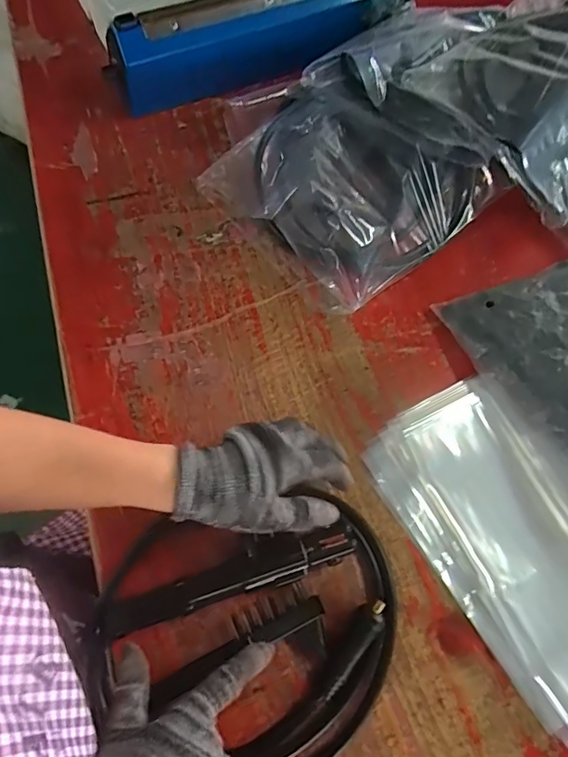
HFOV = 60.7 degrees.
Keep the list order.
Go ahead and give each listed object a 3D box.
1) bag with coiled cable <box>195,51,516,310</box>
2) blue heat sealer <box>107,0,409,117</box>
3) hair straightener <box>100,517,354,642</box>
[{"bbox_3d":[0.066,-0.229,0.541,0.244,0.057,0.266,-41,76,-17],"label":"bag with coiled cable"},{"bbox_3d":[-0.018,-0.474,0.560,0.404,0.249,0.084,-24,71,-12],"label":"blue heat sealer"},{"bbox_3d":[-0.042,0.158,0.389,0.201,0.023,0.037,-17,70,-10],"label":"hair straightener"}]

